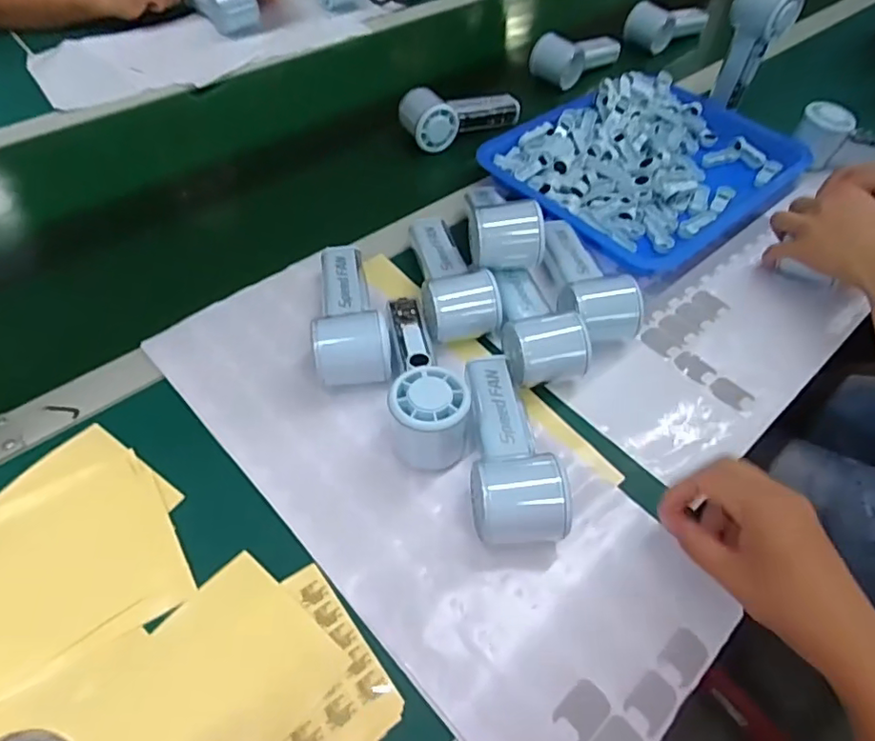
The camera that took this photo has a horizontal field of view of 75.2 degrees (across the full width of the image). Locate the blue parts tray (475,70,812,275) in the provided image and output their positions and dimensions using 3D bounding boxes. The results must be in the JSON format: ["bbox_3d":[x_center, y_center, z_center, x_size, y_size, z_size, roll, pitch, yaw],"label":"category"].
[{"bbox_3d":[0.265,-0.263,0.675,0.386,0.037,0.255,-33,60,-24],"label":"blue parts tray"}]

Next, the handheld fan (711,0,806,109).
[{"bbox_3d":[0.390,-0.408,0.706,0.045,0.134,0.058,-7,55,-7],"label":"handheld fan"}]

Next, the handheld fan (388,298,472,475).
[{"bbox_3d":[-0.009,0.000,0.447,0.055,0.059,0.145,-2,52,-3],"label":"handheld fan"}]

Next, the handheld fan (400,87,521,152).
[{"bbox_3d":[0.027,-0.329,0.713,0.160,0.049,0.066,-27,58,-21],"label":"handheld fan"}]

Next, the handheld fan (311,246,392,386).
[{"bbox_3d":[-0.074,-0.055,0.485,0.057,0.053,0.154,-5,53,-6],"label":"handheld fan"}]

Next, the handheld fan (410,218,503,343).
[{"bbox_3d":[0.011,-0.095,0.524,0.066,0.048,0.157,-7,53,-7],"label":"handheld fan"}]

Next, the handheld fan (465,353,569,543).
[{"bbox_3d":[0.051,0.051,0.415,0.056,0.058,0.154,-2,52,-3],"label":"handheld fan"}]

